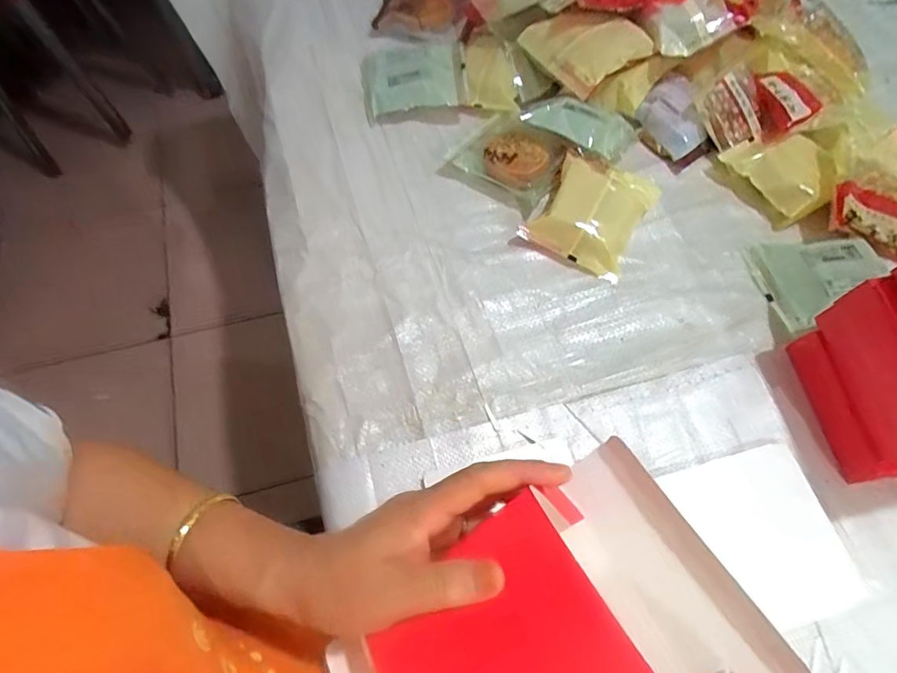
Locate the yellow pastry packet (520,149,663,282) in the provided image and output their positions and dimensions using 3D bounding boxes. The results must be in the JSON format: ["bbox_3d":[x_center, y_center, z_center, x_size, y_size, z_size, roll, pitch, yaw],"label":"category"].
[{"bbox_3d":[0.151,-0.133,0.537,0.104,0.034,0.125,26,69,11],"label":"yellow pastry packet"}]

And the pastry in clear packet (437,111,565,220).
[{"bbox_3d":[0.070,-0.194,0.566,0.118,0.039,0.098,38,72,16],"label":"pastry in clear packet"}]

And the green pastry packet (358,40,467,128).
[{"bbox_3d":[-0.044,-0.313,0.632,0.122,0.051,0.098,-7,66,-3],"label":"green pastry packet"}]

